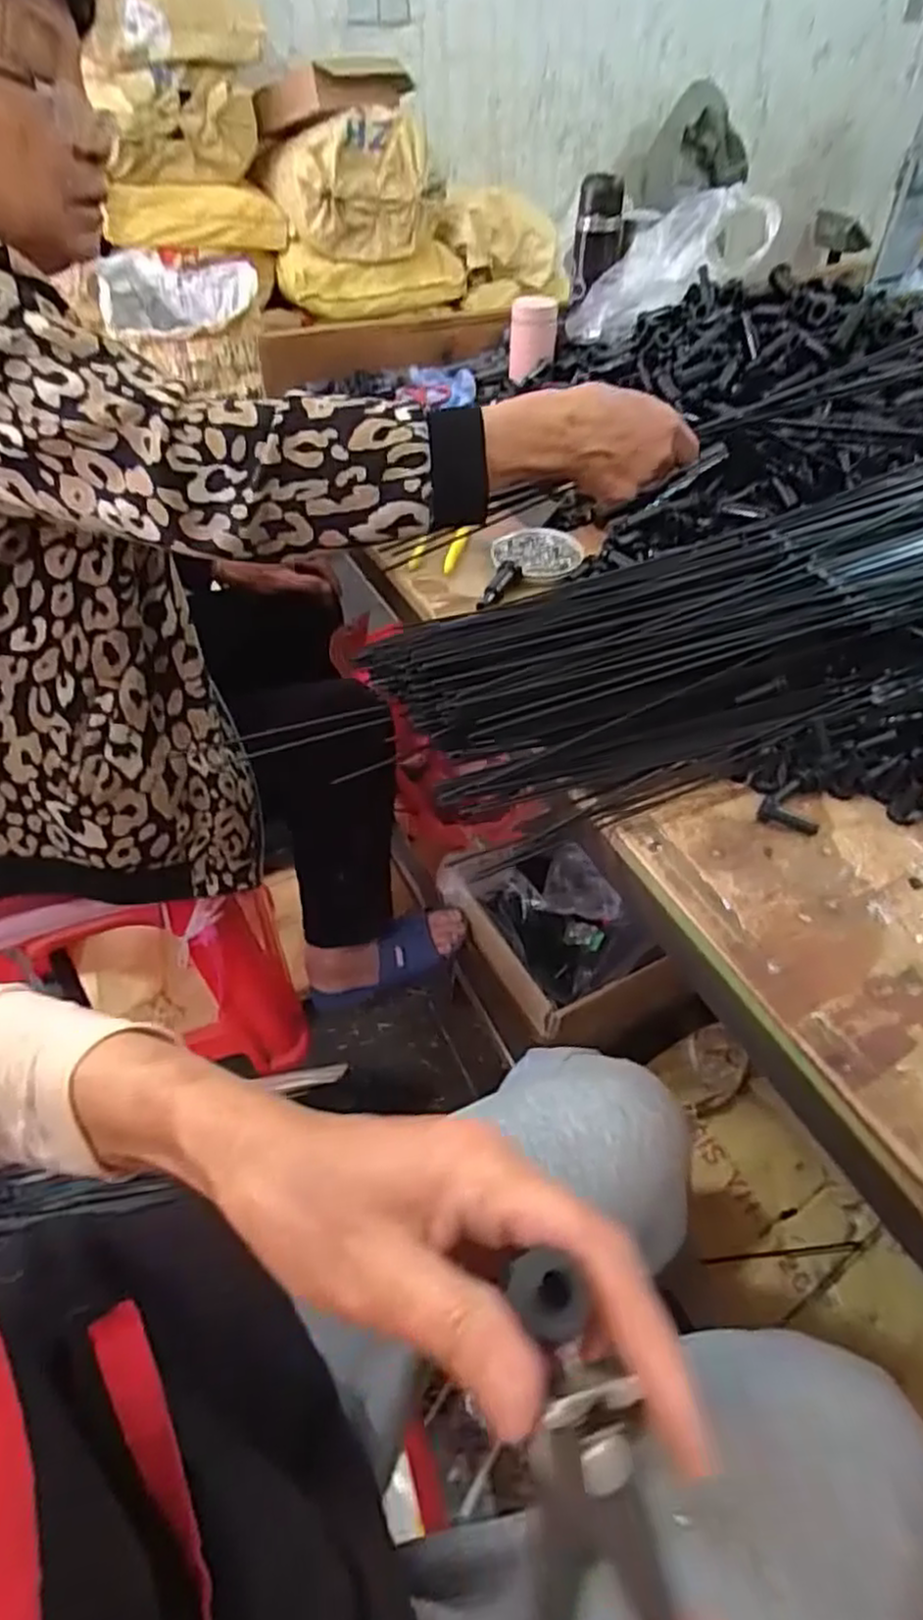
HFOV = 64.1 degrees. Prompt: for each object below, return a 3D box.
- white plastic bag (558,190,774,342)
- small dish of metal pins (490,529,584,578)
[{"bbox_3d":[0.280,-0.735,1.004,0.287,0.087,0.140,-24,42,22],"label":"white plastic bag"},{"bbox_3d":[0.077,-0.265,0.756,0.089,0.014,0.073,3,46,2],"label":"small dish of metal pins"}]

